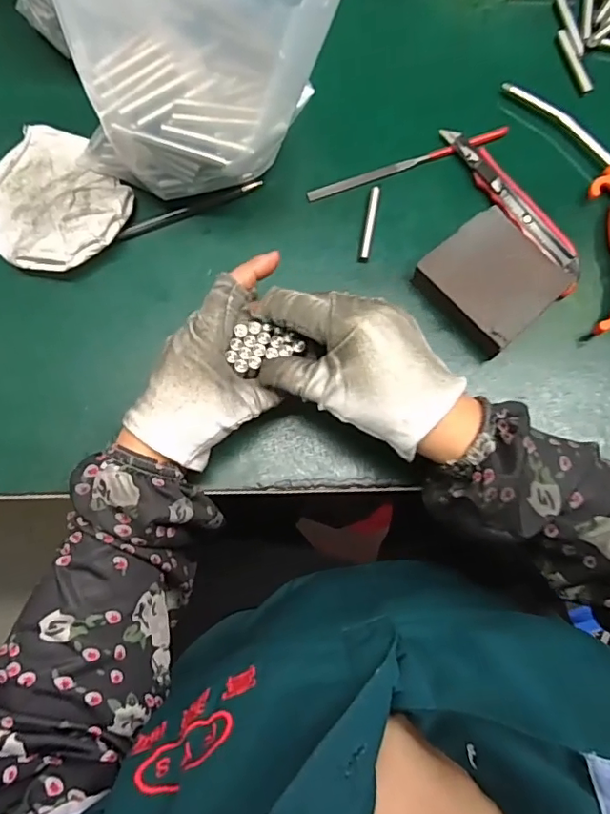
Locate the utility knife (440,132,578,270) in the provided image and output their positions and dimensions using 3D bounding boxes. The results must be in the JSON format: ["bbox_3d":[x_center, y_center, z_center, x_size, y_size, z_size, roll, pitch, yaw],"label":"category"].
[{"bbox_3d":[0.147,-0.150,0.383,0.019,0.014,0.138,-31,79,-6],"label":"utility knife"}]

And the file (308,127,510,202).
[{"bbox_3d":[0.077,-0.181,0.395,0.156,0.005,0.010,-19,78,-3],"label":"file"}]

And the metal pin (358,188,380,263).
[{"bbox_3d":[0.047,-0.132,0.385,0.007,0.005,0.057,11,78,3],"label":"metal pin"}]

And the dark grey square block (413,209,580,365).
[{"bbox_3d":[0.129,-0.087,0.363,0.079,0.028,0.076,-40,80,-8],"label":"dark grey square block"}]

